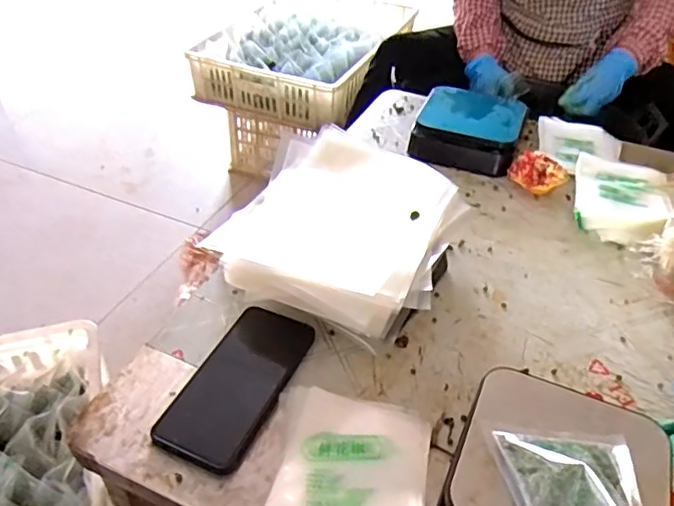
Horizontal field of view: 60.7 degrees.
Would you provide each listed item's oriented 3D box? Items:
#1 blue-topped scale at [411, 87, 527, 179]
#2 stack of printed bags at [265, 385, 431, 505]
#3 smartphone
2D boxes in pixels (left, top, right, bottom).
[{"bbox_3d":[0.198,-0.187,0.867,0.147,0.050,0.153,15,42,14],"label":"blue-topped scale"},{"bbox_3d":[0.007,0.179,0.448,0.124,0.030,0.150,9,41,8],"label":"stack of printed bags"},{"bbox_3d":[-0.089,0.115,0.529,0.080,0.012,0.170,17,43,17],"label":"smartphone"}]

